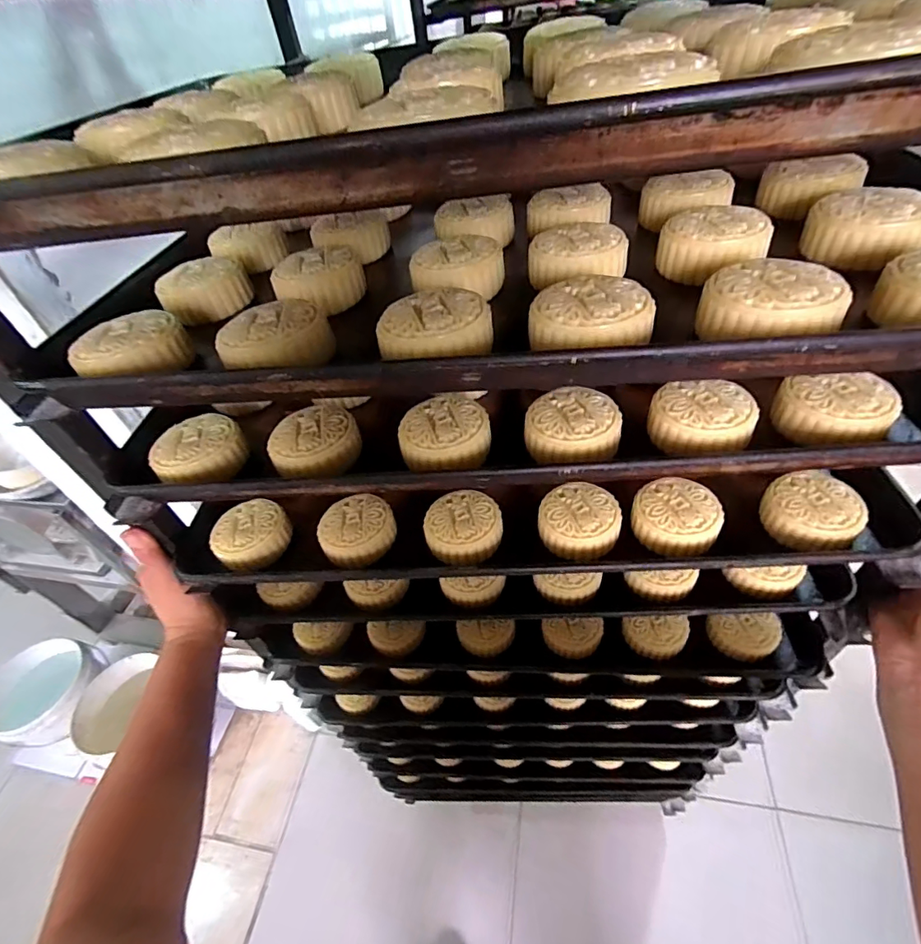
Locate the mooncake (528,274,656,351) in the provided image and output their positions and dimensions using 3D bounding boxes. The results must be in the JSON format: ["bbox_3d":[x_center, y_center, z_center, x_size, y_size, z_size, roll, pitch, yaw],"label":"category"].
[{"bbox_3d":[0.073,-0.083,0.265,0.063,0.026,0.058,18,56,21],"label":"mooncake"}]

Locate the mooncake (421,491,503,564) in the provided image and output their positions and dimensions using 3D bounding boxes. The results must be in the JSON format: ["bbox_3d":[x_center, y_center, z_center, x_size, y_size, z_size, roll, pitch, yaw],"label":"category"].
[{"bbox_3d":[0.003,0.047,0.411,0.065,0.025,0.063,-11,52,0],"label":"mooncake"}]

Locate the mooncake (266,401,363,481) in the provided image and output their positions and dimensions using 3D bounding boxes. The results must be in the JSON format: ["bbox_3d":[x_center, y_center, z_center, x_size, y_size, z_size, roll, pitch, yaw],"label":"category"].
[{"bbox_3d":[-0.110,-0.025,0.359,0.064,0.024,0.064,-11,42,-17],"label":"mooncake"}]

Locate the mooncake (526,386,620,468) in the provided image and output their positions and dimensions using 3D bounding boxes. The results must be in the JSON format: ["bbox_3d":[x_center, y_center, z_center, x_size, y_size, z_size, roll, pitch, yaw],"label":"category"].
[{"bbox_3d":[0.080,-0.029,0.338,0.064,0.027,0.058,8,58,14],"label":"mooncake"}]

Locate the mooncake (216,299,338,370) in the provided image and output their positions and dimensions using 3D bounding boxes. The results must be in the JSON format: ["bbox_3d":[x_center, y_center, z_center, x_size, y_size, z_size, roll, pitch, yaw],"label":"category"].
[{"bbox_3d":[-0.112,-0.082,0.293,0.062,0.027,0.062,0,40,-3],"label":"mooncake"}]

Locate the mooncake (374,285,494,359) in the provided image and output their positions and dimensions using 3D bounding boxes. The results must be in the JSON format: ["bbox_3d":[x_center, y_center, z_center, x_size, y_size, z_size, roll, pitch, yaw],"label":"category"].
[{"bbox_3d":[-0.014,-0.086,0.277,0.064,0.024,0.064,2,39,-1],"label":"mooncake"}]

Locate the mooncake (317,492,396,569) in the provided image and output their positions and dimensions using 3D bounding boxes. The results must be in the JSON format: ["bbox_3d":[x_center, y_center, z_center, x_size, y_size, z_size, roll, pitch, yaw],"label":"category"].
[{"bbox_3d":[-0.093,0.050,0.423,0.062,0.027,0.061,2,39,-1],"label":"mooncake"}]

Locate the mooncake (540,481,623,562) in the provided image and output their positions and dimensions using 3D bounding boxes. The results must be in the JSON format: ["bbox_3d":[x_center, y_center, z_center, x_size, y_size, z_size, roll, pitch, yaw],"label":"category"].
[{"bbox_3d":[0.100,0.043,0.399,0.064,0.027,0.064,8,51,17],"label":"mooncake"}]

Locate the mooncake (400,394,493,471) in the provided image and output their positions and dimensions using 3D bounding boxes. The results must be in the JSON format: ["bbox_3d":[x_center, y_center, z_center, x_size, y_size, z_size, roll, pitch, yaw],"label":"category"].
[{"bbox_3d":[-0.012,-0.029,0.348,0.063,0.026,0.064,-4,40,-8],"label":"mooncake"}]

